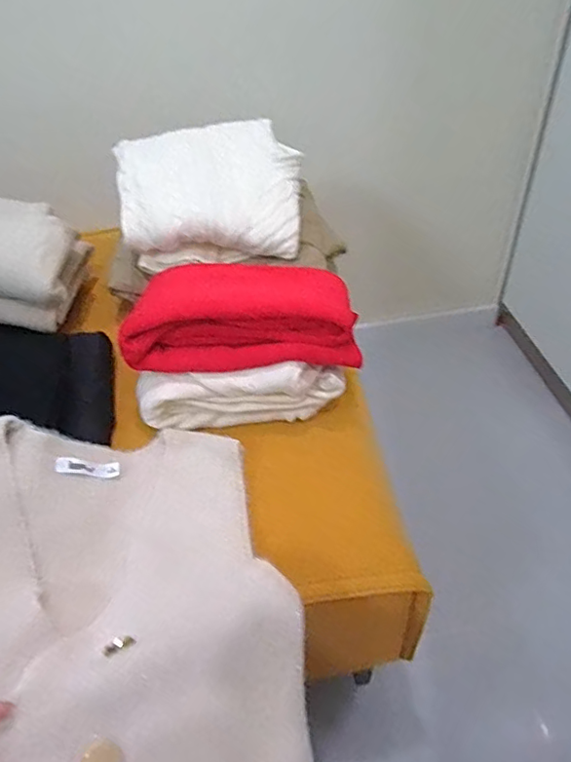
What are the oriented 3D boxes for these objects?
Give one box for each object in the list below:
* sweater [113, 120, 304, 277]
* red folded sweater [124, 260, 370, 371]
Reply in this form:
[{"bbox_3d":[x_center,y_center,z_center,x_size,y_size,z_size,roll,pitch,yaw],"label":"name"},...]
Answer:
[{"bbox_3d":[-0.106,-0.258,0.751,0.238,0.067,0.218,-6,69,-8],"label":"sweater"},{"bbox_3d":[-0.048,-0.079,0.628,0.249,0.067,0.153,-2,45,3],"label":"red folded sweater"}]

